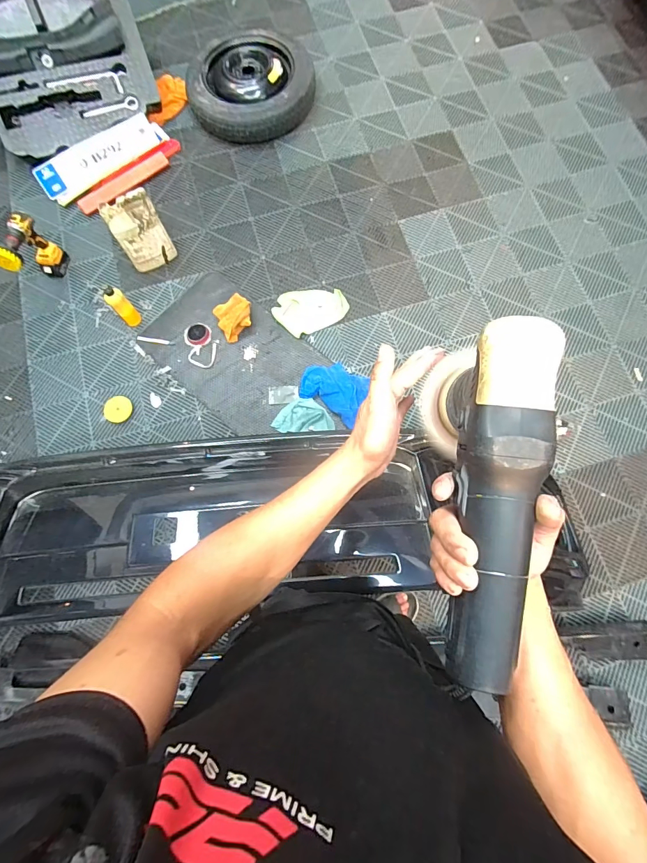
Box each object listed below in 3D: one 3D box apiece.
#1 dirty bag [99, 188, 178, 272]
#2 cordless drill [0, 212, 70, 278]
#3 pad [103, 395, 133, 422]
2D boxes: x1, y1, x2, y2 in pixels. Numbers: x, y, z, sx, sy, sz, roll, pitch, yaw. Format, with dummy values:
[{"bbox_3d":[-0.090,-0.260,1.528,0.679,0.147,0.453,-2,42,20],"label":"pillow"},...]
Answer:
[{"bbox_3d":[-0.663,-0.717,1.443,0.172,0.269,0.086,-30,76,-7],"label":"dirty bag"},{"bbox_3d":[-1.071,-0.648,1.464,0.093,0.254,0.210,16,75,6],"label":"cordless drill"},{"bbox_3d":[-0.750,-0.081,1.430,0.100,0.015,0.098,23,77,6],"label":"pad"}]

